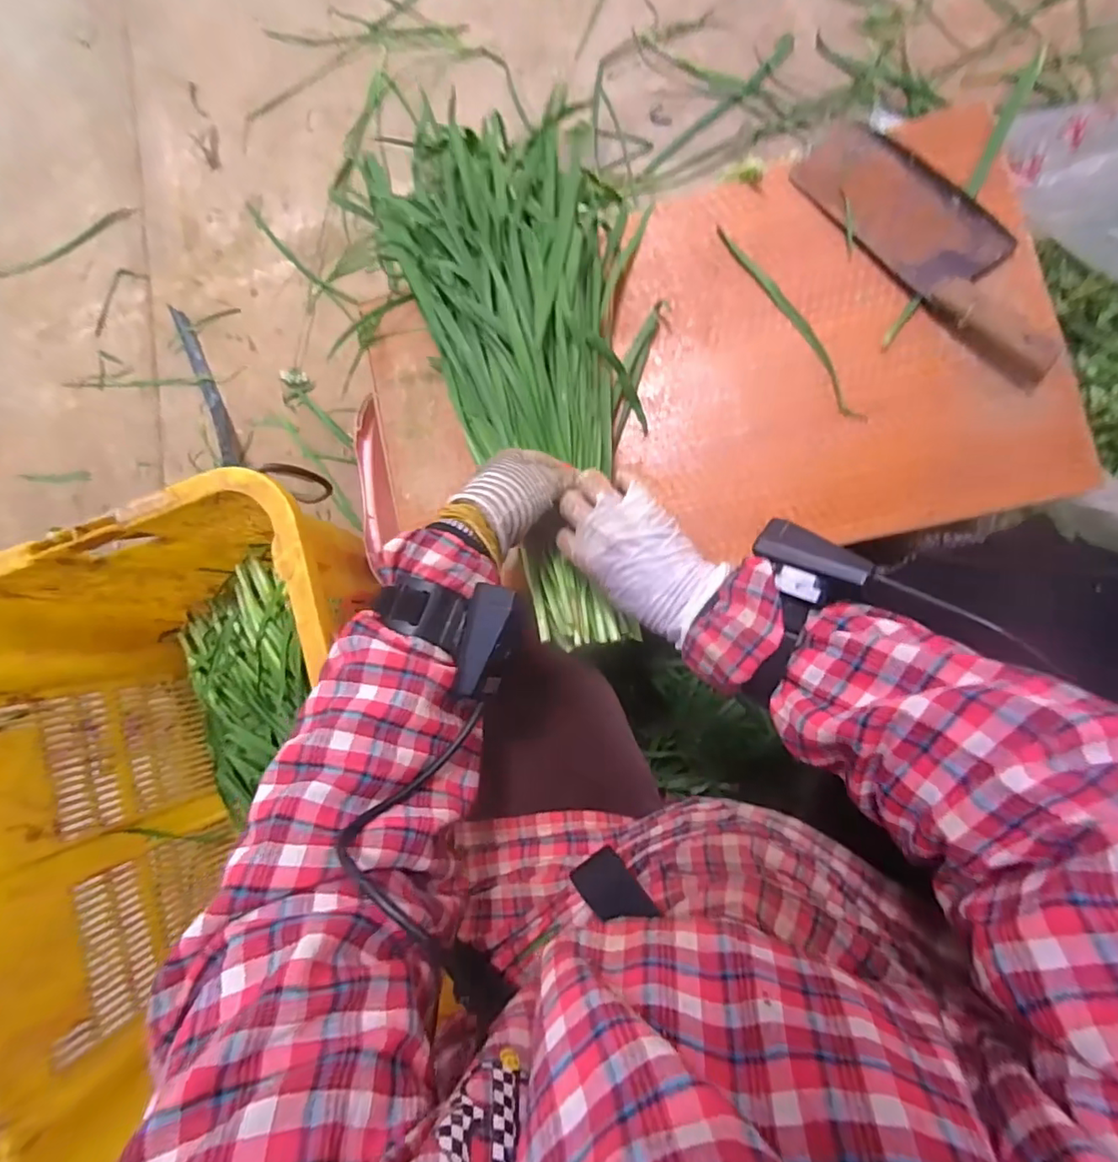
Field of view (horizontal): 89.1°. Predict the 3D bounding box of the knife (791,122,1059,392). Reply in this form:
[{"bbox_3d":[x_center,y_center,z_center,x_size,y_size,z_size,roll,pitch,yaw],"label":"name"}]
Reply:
[{"bbox_3d":[0.326,-0.294,0.485,0.088,0.033,0.278,-40,82,6],"label":"knife"}]

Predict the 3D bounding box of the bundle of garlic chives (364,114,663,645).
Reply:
[{"bbox_3d":[-0.019,-0.186,0.511,0.225,0.090,0.487,-13,82,9],"label":"bundle of garlic chives"}]

